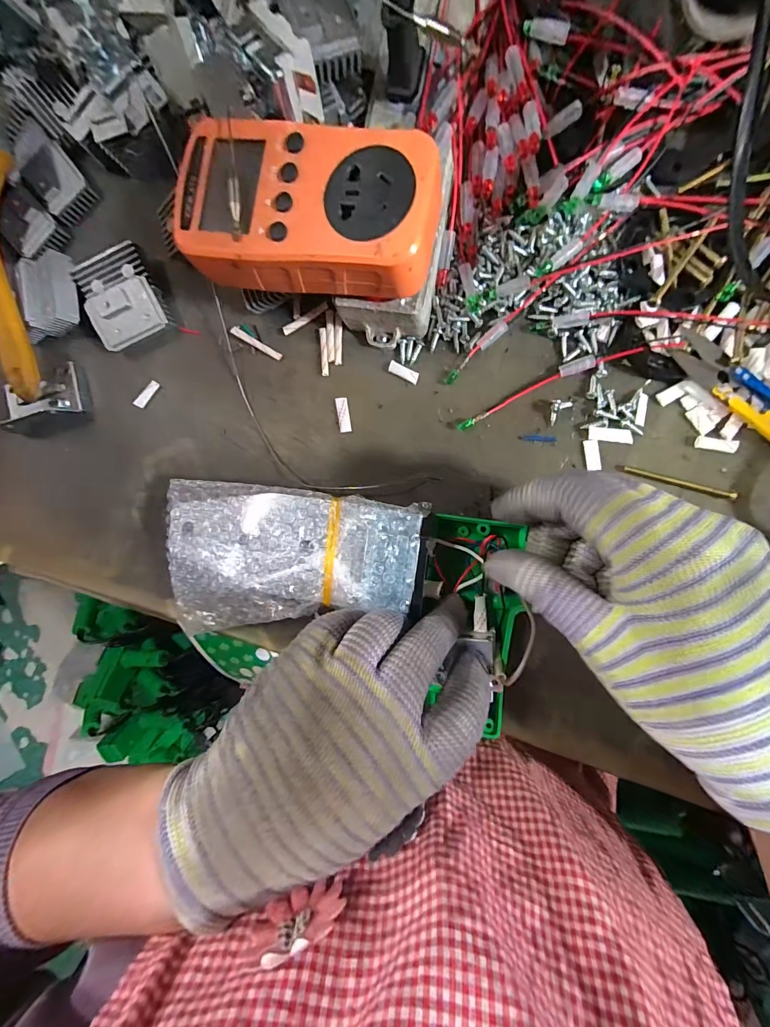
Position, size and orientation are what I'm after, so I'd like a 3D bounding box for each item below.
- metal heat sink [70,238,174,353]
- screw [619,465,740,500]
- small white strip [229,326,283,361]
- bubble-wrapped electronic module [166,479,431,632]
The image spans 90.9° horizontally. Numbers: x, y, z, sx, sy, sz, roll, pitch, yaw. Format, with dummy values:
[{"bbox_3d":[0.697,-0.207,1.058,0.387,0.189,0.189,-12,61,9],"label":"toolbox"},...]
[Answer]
[{"bbox_3d":[-0.173,-0.143,0.252,0.047,0.020,0.058,-21,89,10],"label":"metal heat sink"},{"bbox_3d":[0.163,-0.018,0.213,0.060,0.007,0.005,15,95,9],"label":"screw"},{"bbox_3d":[-0.085,-0.112,0.249,0.037,0.005,0.005,32,97,7],"label":"small white strip"},{"bbox_3d":[-0.056,0.024,0.215,0.153,0.018,0.086,-2,92,14],"label":"bubble-wrapped electronic module"}]

